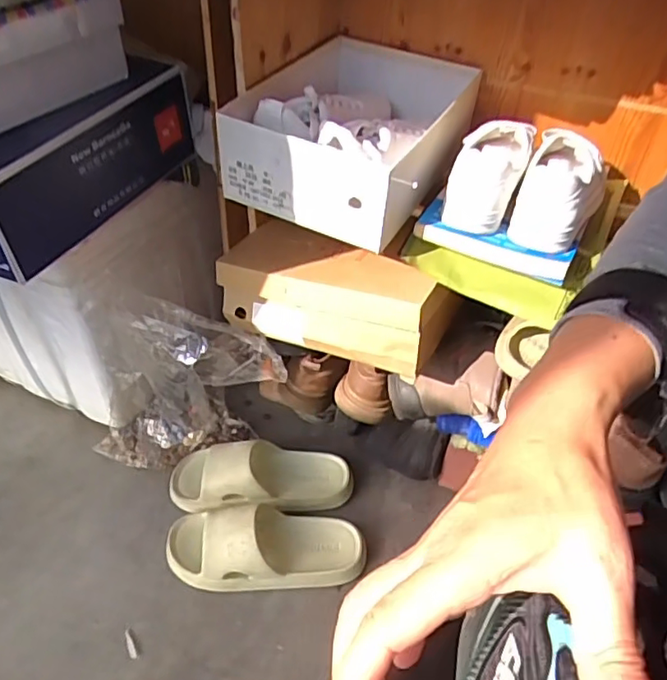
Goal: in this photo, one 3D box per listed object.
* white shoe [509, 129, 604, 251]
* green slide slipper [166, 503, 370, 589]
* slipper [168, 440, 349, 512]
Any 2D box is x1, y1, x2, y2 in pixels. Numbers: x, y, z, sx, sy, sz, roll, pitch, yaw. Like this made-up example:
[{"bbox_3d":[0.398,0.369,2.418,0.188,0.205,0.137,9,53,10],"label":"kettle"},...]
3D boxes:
[{"bbox_3d":[0.246,-0.164,0.620,0.082,0.067,0.148,20,67,14],"label":"white shoe"},{"bbox_3d":[-0.090,0.267,0.765,0.259,0.071,0.100,-1,43,-5],"label":"green slide slipper"},{"bbox_3d":[-0.104,0.194,0.840,0.261,0.059,0.094,0,43,-4],"label":"slipper"}]

